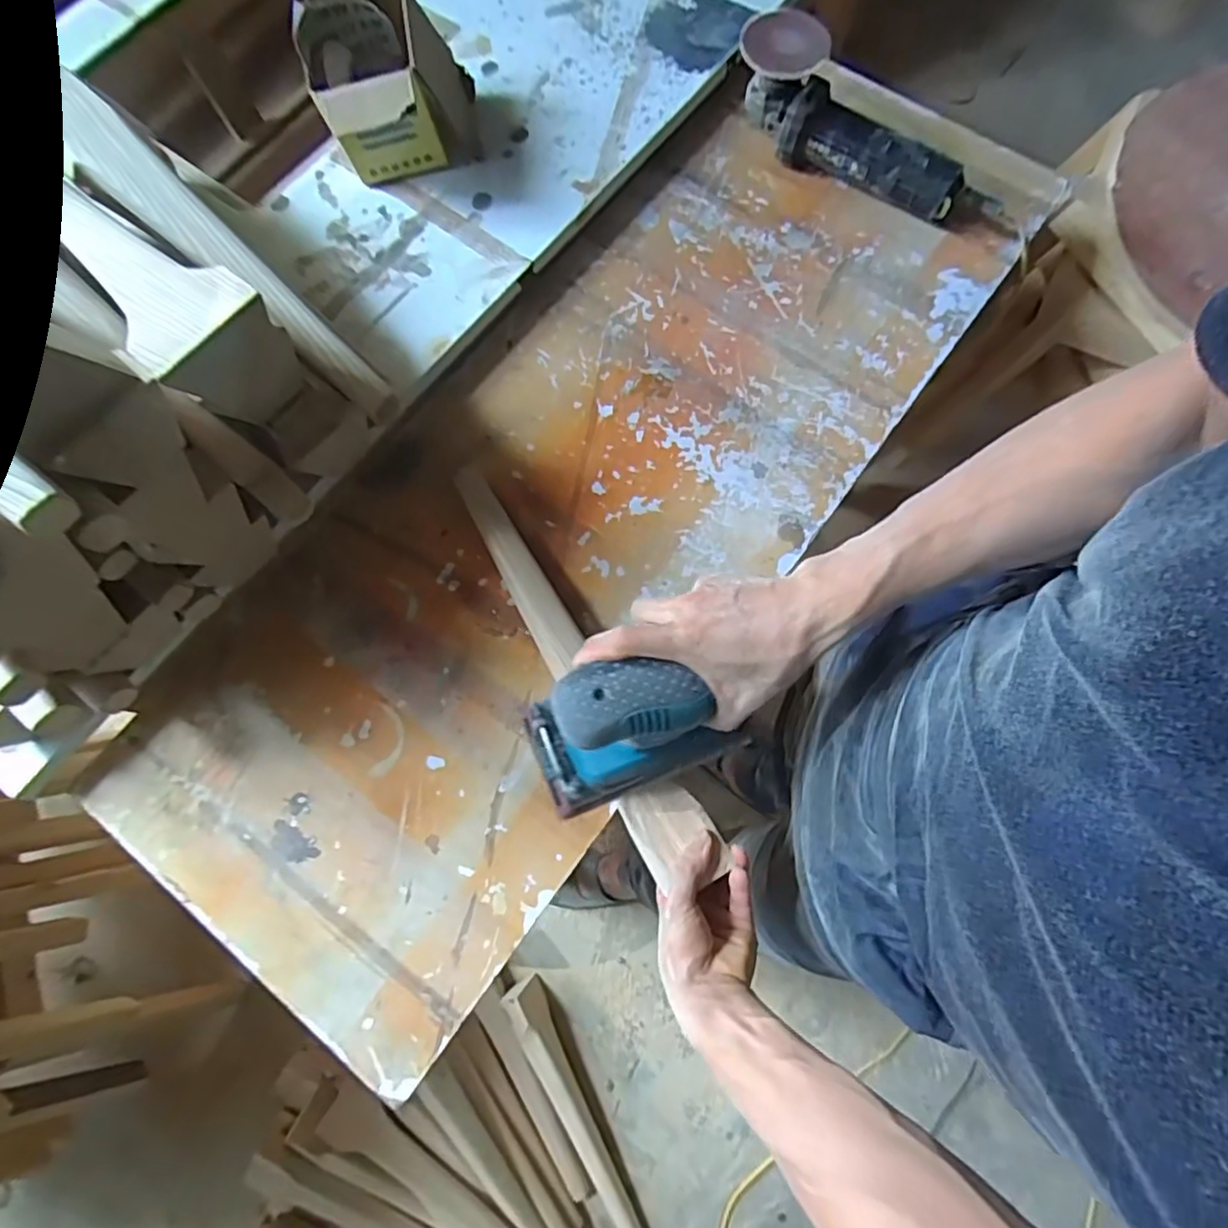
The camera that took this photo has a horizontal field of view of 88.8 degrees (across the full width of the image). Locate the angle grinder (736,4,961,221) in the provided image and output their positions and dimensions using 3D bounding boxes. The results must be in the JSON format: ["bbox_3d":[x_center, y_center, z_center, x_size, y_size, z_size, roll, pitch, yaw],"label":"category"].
[{"bbox_3d":[0.266,-0.558,0.724,0.299,0.099,0.088,36,79,-3],"label":"angle grinder"}]

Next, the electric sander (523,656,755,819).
[{"bbox_3d":[0.005,0.089,0.471,0.141,0.132,0.090,-20,76,-4],"label":"electric sander"}]

